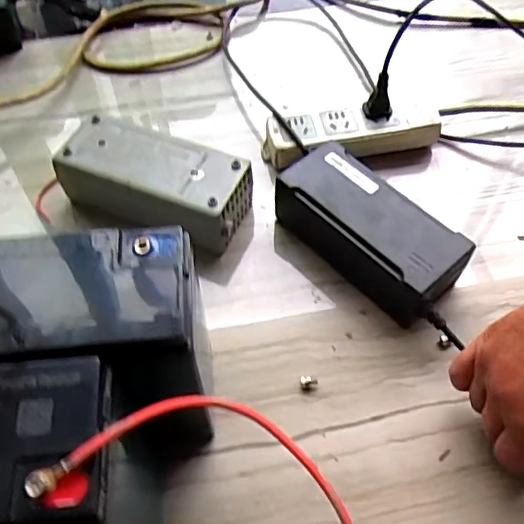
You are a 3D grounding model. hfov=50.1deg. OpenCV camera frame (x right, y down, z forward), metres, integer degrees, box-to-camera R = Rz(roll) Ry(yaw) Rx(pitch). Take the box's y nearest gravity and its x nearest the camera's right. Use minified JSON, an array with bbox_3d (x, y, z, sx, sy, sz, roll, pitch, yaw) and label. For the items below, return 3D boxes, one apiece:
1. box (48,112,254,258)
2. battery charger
[{"bbox_3d":[-0.100,-0.072,0.527,0.174,0.066,0.084,19,60,12],"label":"box"},{"bbox_3d":[0.092,-0.027,0.491,0.077,0.061,0.170,-36,65,-20],"label":"battery charger"}]

